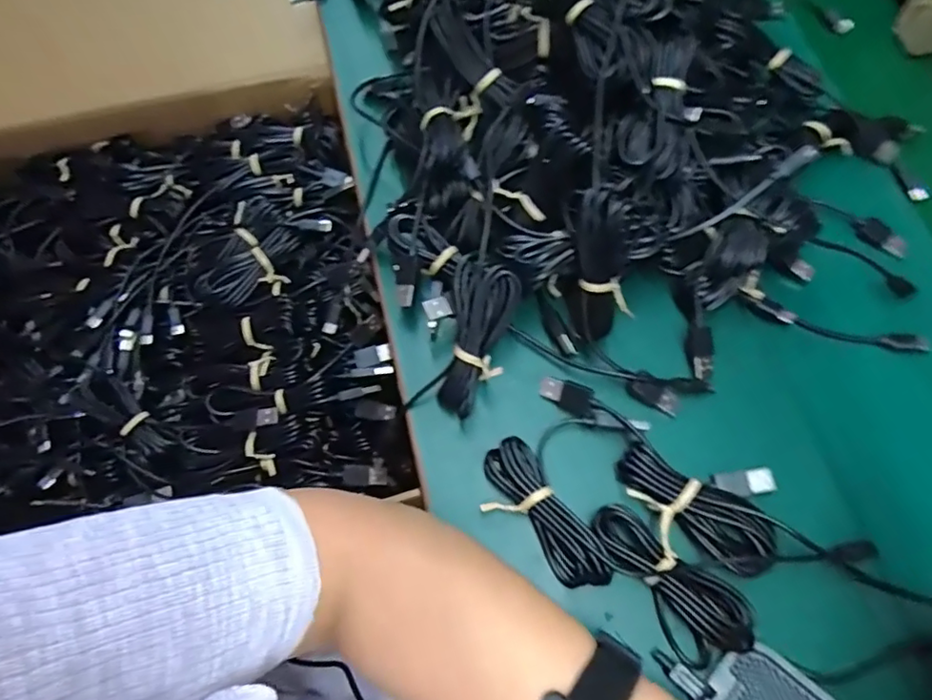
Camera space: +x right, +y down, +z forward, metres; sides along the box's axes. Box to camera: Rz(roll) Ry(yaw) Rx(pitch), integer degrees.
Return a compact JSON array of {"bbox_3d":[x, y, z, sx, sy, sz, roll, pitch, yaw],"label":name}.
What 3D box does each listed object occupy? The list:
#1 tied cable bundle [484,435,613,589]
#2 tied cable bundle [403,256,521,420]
[{"bbox_3d":[0.039,0.090,0.322,0.035,0.024,0.086,-31,72,-12],"label":"tied cable bundle"},{"bbox_3d":[0.001,-0.005,0.341,0.041,0.022,0.093,20,98,7],"label":"tied cable bundle"}]

